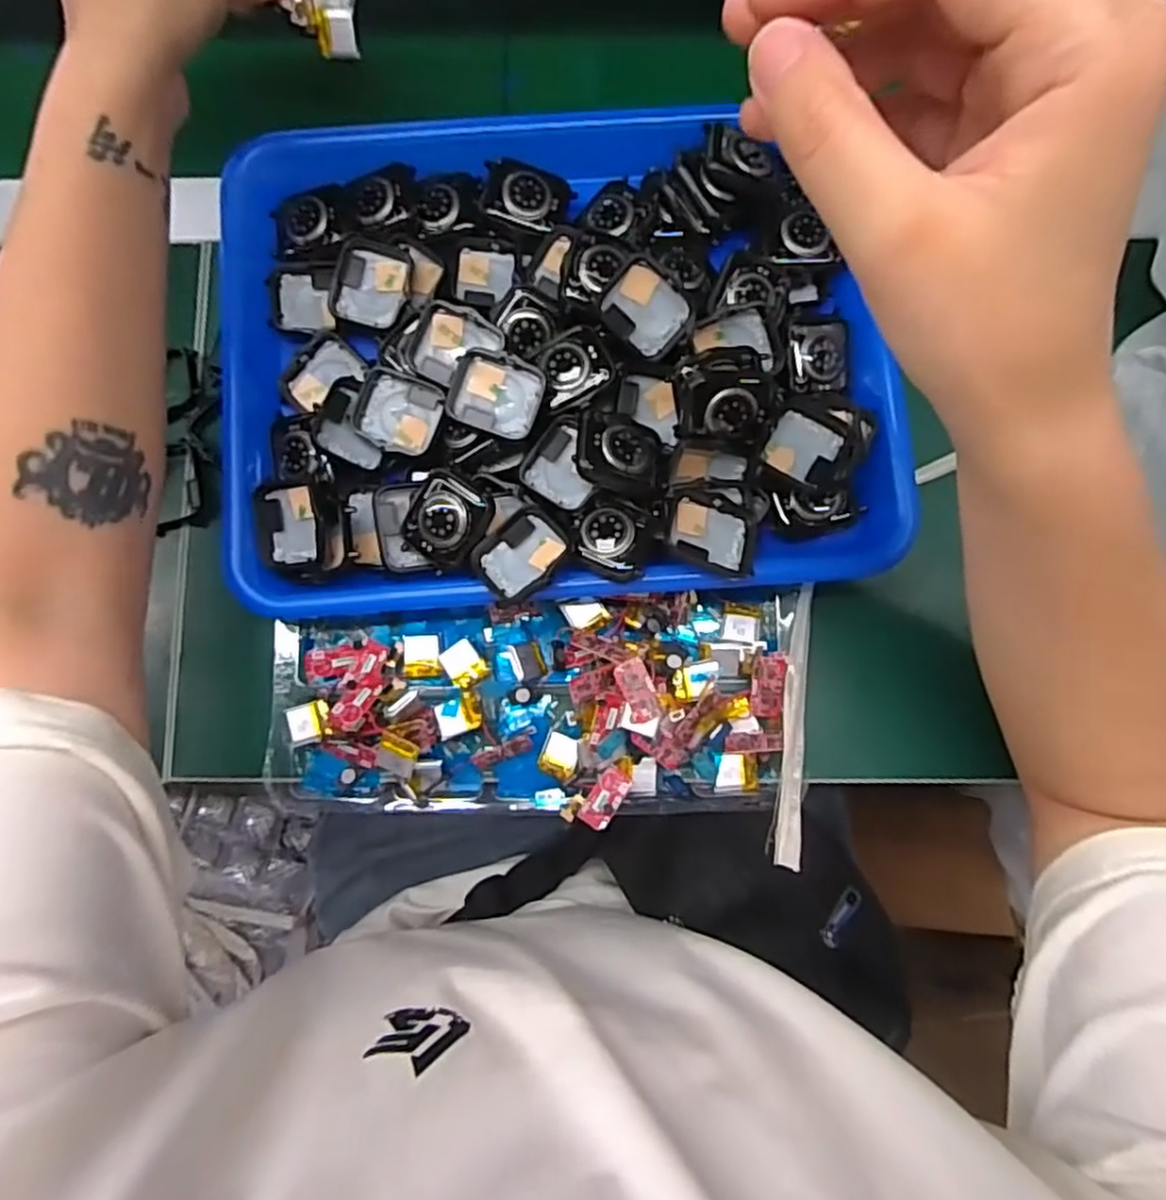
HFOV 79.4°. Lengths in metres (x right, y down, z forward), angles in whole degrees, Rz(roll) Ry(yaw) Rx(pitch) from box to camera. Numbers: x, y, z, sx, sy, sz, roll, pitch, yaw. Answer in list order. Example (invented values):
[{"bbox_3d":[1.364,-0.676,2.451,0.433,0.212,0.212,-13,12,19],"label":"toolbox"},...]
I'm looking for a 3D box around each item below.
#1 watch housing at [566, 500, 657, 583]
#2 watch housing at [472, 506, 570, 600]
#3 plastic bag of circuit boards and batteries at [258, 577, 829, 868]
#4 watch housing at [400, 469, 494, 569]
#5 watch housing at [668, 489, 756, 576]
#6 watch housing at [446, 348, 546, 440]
[{"bbox_3d":[0.013,-0.029,0.317,0.038,0.007,0.034,25,83,5],"label":"watch housing"},{"bbox_3d":[-0.028,-0.021,0.317,0.041,0.014,0.034,-44,83,-4],"label":"watch housing"},{"bbox_3d":[-0.020,0.046,0.339,0.256,0.032,0.122,4,82,2],"label":"plastic bag of circuit boards and batteries"},{"bbox_3d":[-0.062,-0.037,0.322,0.036,0.010,0.041,32,106,6],"label":"watch housing"},{"bbox_3d":[0.059,-0.031,0.321,0.041,0.006,0.032,18,67,-8],"label":"watch housing"},{"bbox_3d":[-0.040,-0.095,0.325,0.042,0.013,0.034,17,83,4],"label":"watch housing"}]

